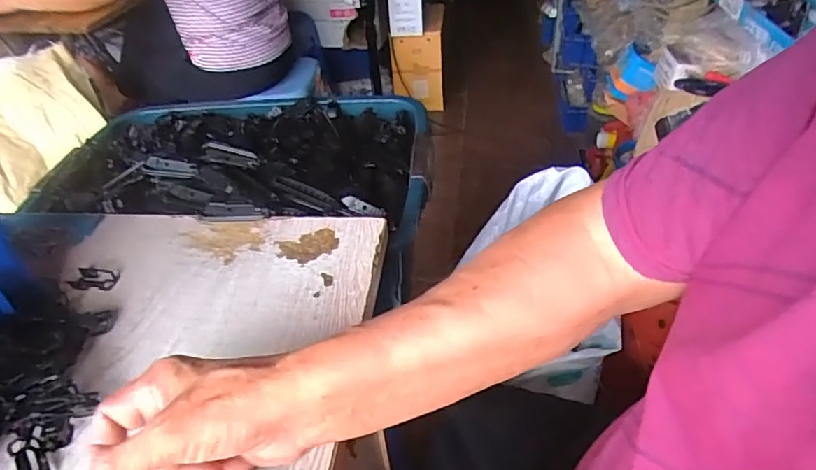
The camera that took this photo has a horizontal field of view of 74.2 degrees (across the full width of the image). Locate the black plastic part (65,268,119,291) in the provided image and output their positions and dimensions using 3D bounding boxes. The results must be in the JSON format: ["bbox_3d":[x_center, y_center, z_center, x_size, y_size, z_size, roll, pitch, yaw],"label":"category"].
[{"bbox_3d":[-0.296,0.041,0.509,0.041,0.009,0.025,0,40,5],"label":"black plastic part"}]

